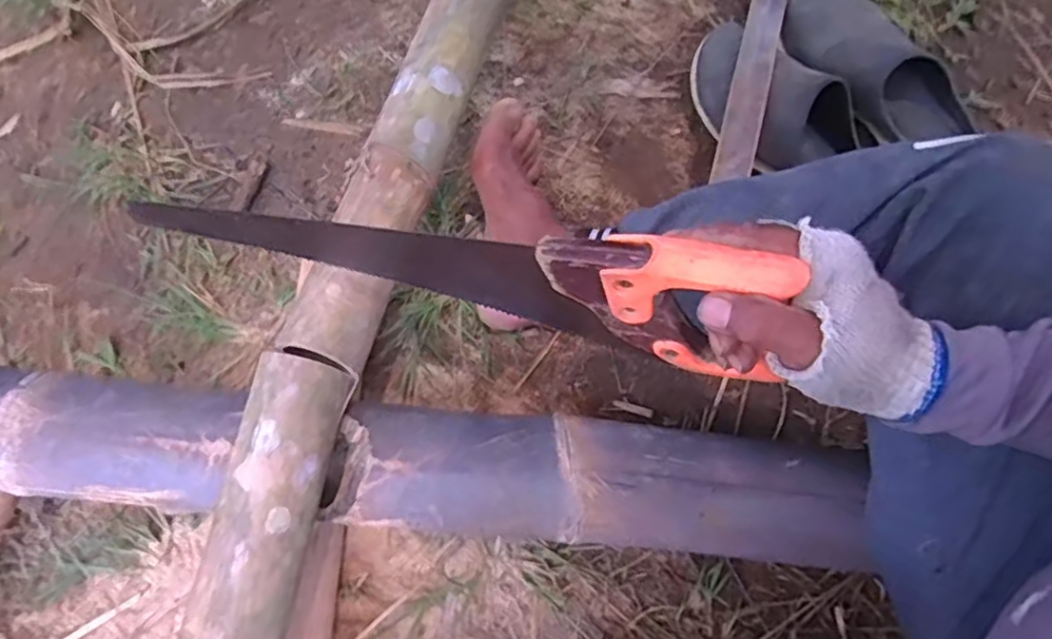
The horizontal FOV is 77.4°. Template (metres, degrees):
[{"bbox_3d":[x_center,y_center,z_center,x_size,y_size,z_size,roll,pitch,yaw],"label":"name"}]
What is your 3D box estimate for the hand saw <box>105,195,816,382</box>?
[{"bbox_3d":[-0.051,-0.034,0.420,0.405,0.095,0.042,10,73,14],"label":"hand saw"}]

